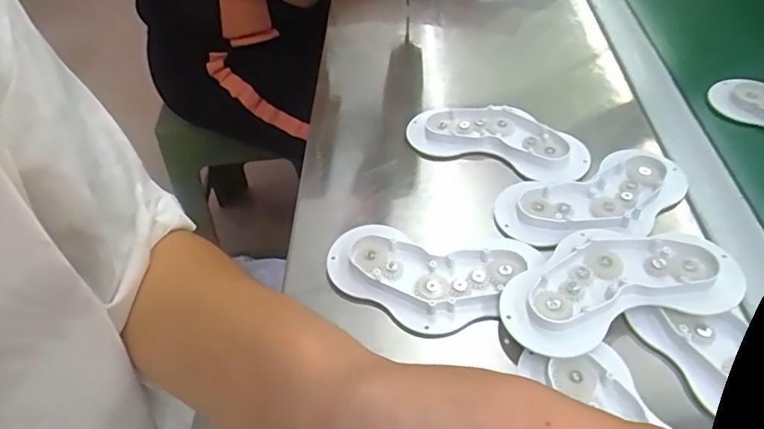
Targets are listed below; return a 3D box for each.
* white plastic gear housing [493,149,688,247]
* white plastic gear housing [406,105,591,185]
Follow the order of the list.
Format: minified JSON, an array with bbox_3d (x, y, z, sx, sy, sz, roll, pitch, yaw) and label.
[{"bbox_3d":[0.159,-0.011,0.402,0.146,0.019,0.065,-16,47,-8],"label":"white plastic gear housing"},{"bbox_3d":[0.097,-0.065,0.453,0.148,0.017,0.067,18,52,23],"label":"white plastic gear housing"}]

